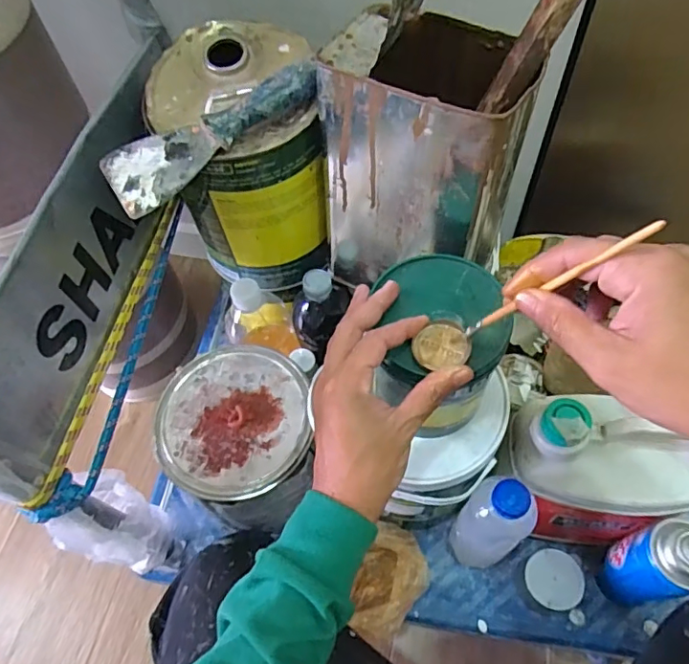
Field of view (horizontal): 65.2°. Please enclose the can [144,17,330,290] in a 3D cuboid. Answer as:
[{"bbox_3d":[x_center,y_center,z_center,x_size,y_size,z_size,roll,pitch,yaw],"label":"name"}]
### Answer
[{"bbox_3d":[-0.096,-0.160,0.542,0.141,0.211,0.163,-10,59,-3],"label":"can"}]

